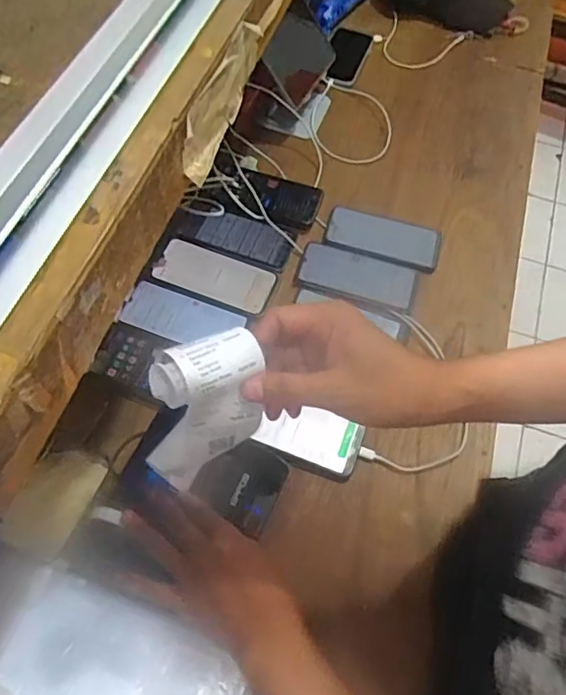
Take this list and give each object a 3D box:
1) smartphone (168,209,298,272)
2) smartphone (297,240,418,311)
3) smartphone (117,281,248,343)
[{"bbox_3d":[-0.068,-0.163,0.818,0.171,0.017,0.073,18,66,2],"label":"smartphone"},{"bbox_3d":[0.106,-0.103,0.812,0.161,0.014,0.077,14,60,5],"label":"smartphone"},{"bbox_3d":[-0.133,-0.040,0.755,0.153,0.008,0.071,18,61,7],"label":"smartphone"}]

